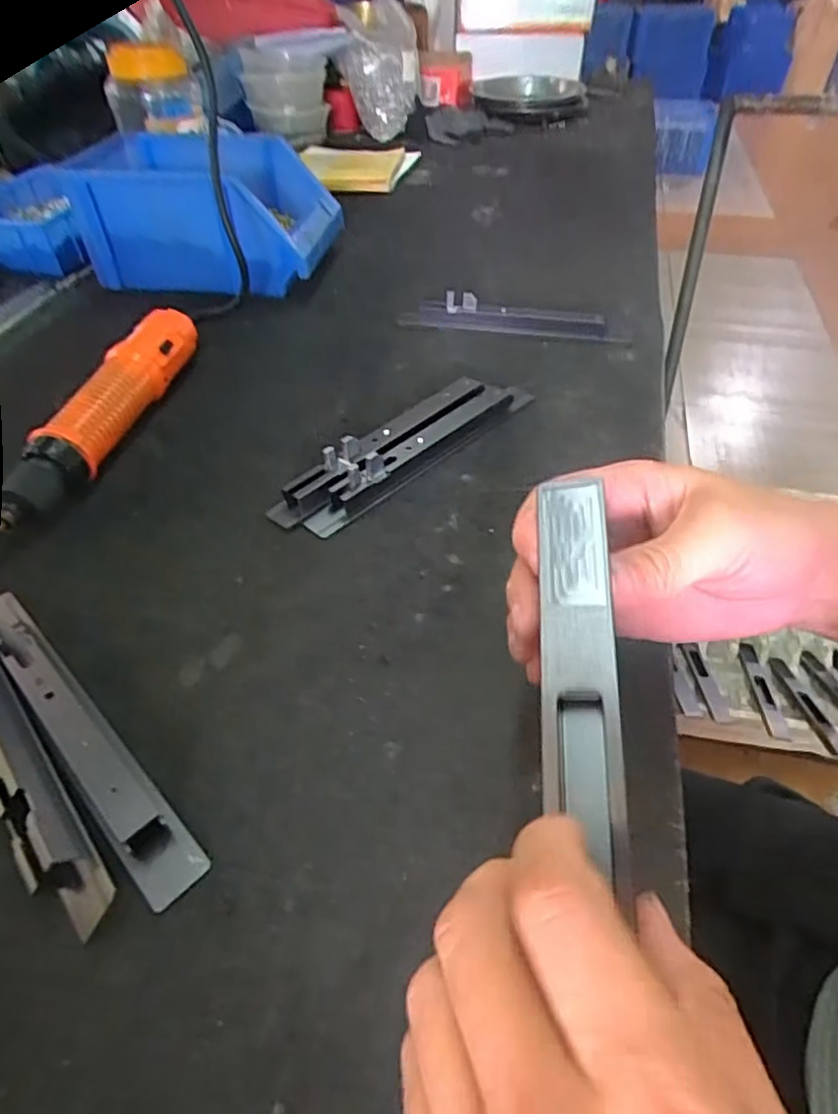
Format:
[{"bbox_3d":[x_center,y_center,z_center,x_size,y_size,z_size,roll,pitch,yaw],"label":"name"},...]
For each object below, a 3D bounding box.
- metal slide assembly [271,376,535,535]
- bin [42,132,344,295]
[{"bbox_3d":[-0.005,-0.086,0.457,0.052,0.027,0.221,33,55,29],"label":"metal slide assembly"},{"bbox_3d":[-0.215,-0.357,0.667,0.237,0.113,0.152,8,46,9],"label":"bin"}]

